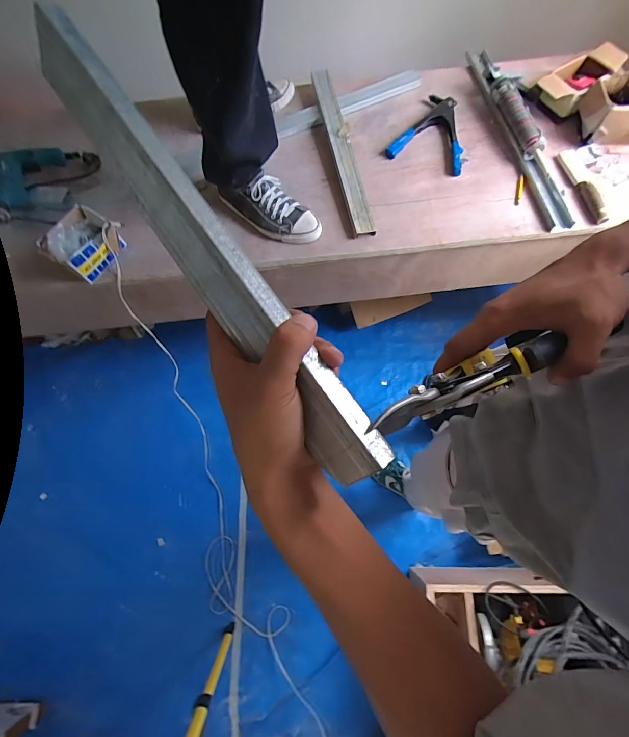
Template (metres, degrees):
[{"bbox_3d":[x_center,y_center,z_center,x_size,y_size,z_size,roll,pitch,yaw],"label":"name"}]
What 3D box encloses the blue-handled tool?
[{"bbox_3d":[0.328,-0.629,0.943,0.189,0.026,0.249,24,73,10],"label":"blue-handled tool"}]

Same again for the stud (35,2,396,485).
[{"bbox_3d":[-0.075,-0.091,0.249,0.031,0.059,0.386,-29,78,-43],"label":"stud"}]

